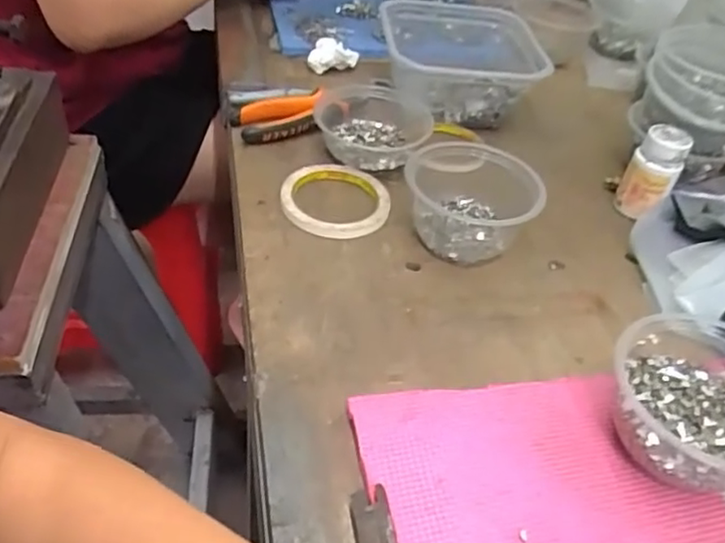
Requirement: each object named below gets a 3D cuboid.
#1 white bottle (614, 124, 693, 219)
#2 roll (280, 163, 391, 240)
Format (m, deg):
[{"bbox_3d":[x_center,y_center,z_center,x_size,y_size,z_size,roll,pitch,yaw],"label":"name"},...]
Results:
[{"bbox_3d":[0.272,-0.092,0.613,0.045,0.081,0.044,26,46,19],"label":"white bottle"},{"bbox_3d":[-0.024,-0.065,0.590,0.096,0.012,0.093,4,43,-4],"label":"roll"}]

